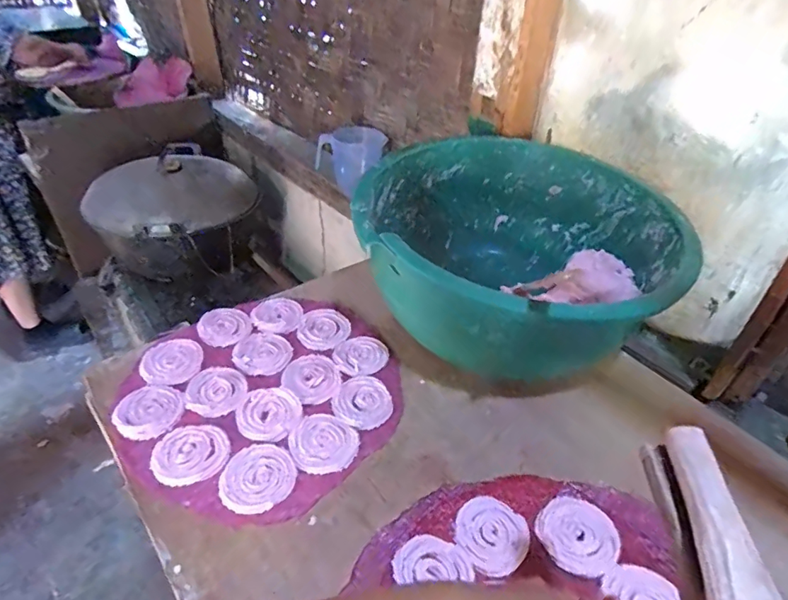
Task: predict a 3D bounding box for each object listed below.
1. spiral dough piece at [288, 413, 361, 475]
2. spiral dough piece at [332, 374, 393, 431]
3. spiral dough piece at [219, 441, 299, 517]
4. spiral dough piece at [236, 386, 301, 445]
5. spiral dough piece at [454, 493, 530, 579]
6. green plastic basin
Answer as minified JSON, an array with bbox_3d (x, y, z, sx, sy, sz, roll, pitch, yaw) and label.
[{"bbox_3d":[-0.083,0.169,0.581,0.078,0.008,0.074,2,41,-2],"label":"spiral dough piece"},{"bbox_3d":[-0.038,0.130,0.631,0.073,0.007,0.077,2,41,-2],"label":"spiral dough piece"},{"bbox_3d":[-0.151,0.193,0.544,0.081,0.005,0.077,2,41,-2],"label":"spiral dough piece"},{"bbox_3d":[-0.154,0.137,0.607,0.074,0.004,0.079,-30,51,-33],"label":"spiral dough piece"},{"bbox_3d":[0.100,0.239,0.506,0.072,0.004,0.073,2,41,-2],"label":"spiral dough piece"},{"bbox_3d":[0.170,-0.060,0.741,0.413,0.207,0.400,2,41,-2],"label":"green plastic basin"}]

